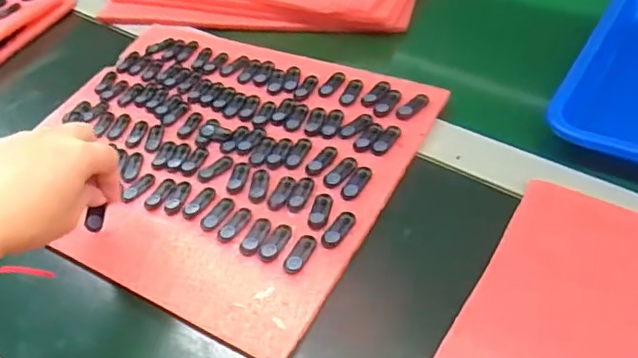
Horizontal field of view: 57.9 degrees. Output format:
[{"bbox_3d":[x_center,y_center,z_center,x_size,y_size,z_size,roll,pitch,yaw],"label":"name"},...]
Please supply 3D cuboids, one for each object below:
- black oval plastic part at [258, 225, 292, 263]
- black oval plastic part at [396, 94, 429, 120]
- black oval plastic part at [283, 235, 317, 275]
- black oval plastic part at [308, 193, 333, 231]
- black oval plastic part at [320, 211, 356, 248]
[{"bbox_3d":[-0.030,0.044,0.405,0.015,0.004,0.031,17,54,25],"label":"black oval plastic part"},{"bbox_3d":[0.077,-0.059,0.474,0.031,0.006,0.016,-36,51,-20],"label":"black oval plastic part"},{"bbox_3d":[-0.013,0.051,0.395,0.015,0.004,0.031,17,54,25],"label":"black oval plastic part"},{"bbox_3d":[0.001,0.024,0.418,0.015,0.005,0.032,5,50,16],"label":"black oval plastic part"},{"bbox_3d":[0.014,0.036,0.404,0.015,0.006,0.031,27,58,31],"label":"black oval plastic part"}]

